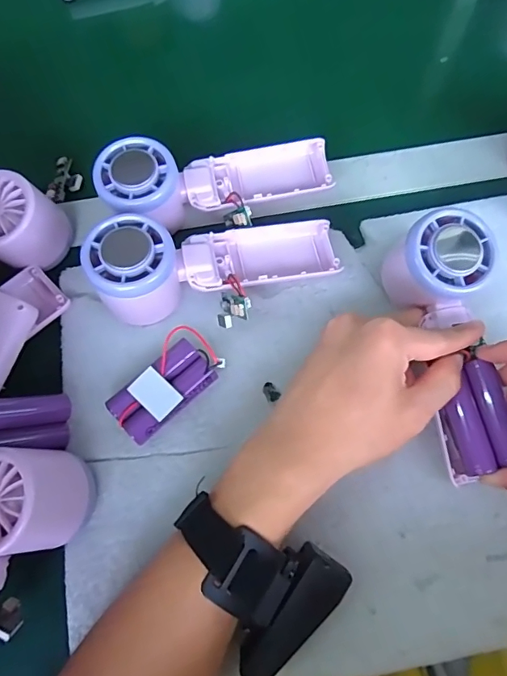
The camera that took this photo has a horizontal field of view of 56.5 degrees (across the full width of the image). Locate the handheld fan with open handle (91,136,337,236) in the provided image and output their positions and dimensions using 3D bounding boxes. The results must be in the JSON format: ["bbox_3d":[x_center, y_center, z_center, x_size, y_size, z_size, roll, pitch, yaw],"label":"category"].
[{"bbox_3d":[-0.027,-0.107,0.347,0.163,0.049,0.063,-10,72,-17],"label":"handheld fan with open handle"}]

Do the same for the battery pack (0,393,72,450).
[{"bbox_3d":[-0.146,0.053,0.285,0.019,0.070,0.035,-33,69,34],"label":"battery pack"}]

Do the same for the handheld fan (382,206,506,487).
[{"bbox_3d":[0.127,0.004,0.297,0.057,0.049,0.157,-12,81,-3],"label":"handheld fan"}]

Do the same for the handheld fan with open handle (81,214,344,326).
[{"bbox_3d":[-0.023,-0.048,0.310,0.164,0.054,0.064,-9,72,-2],"label":"handheld fan with open handle"}]

